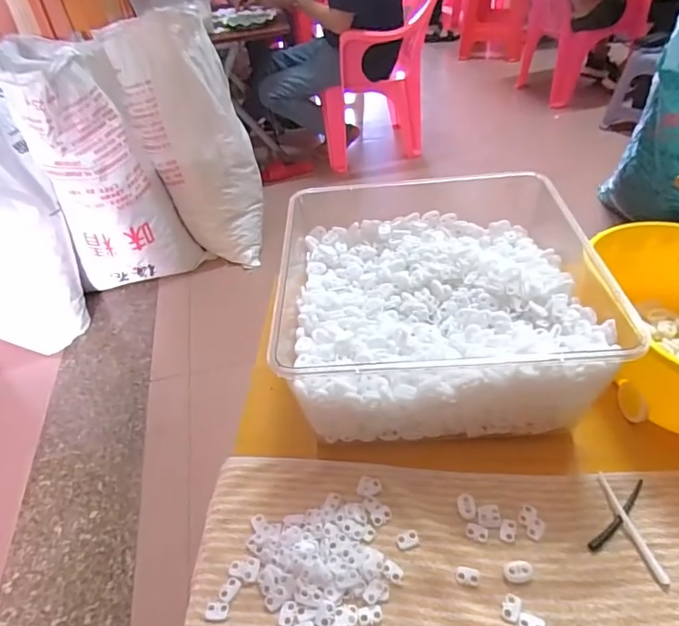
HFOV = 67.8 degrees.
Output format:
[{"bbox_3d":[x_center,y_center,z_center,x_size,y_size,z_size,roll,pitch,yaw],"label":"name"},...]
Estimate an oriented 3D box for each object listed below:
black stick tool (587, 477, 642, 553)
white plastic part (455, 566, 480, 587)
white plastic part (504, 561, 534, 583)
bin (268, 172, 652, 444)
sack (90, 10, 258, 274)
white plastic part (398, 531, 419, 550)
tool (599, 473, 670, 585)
[{"bbox_3d":[0.238,0.170,0.427,0.084,0.004,0.009,-33,48,-26],"label":"black stick tool"},{"bbox_3d":[0.102,0.210,0.403,0.019,0.004,0.013,1,42,8],"label":"white plastic part"},{"bbox_3d":[0.143,0.205,0.402,0.022,0.005,0.015,-4,42,2],"label":"white plastic part"},{"bbox_3d":[0.101,-0.006,0.542,0.282,0.136,0.267,-4,42,3],"label":"bin"},{"bbox_3d":[-0.418,-0.481,1.506,0.321,0.667,0.283,-18,43,-13],"label":"sack"},{"bbox_3d":[0.058,0.191,0.428,0.019,0.004,0.013,-17,43,-11],"label":"white plastic part"},{"bbox_3d":[0.242,0.176,0.420,0.010,0.007,0.093,-10,42,-4],"label":"tool"}]

